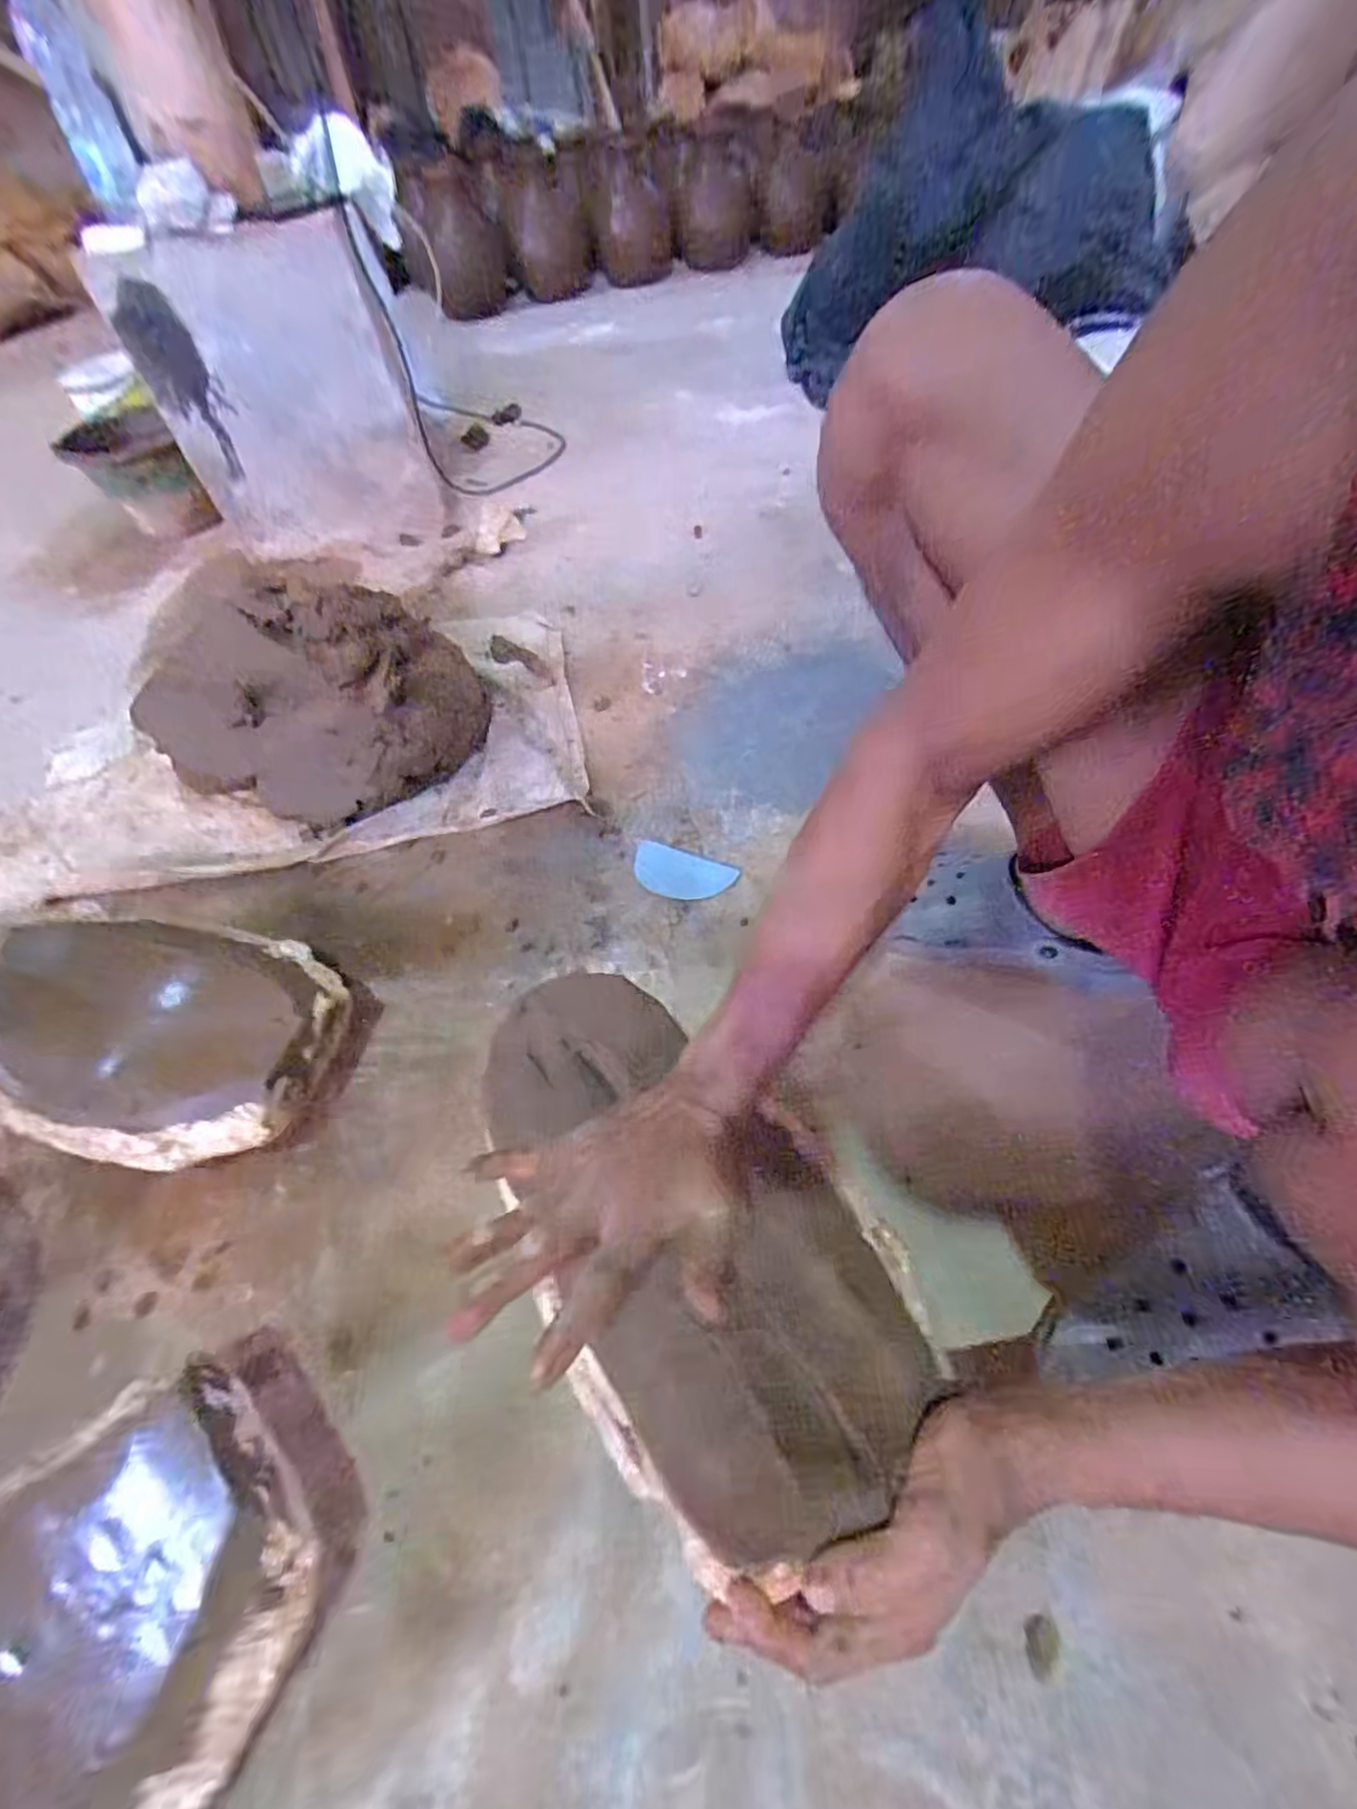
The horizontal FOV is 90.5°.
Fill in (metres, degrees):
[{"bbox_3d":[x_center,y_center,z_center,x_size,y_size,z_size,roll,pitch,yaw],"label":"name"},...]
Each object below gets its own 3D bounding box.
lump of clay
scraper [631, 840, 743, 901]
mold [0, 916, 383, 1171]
[{"bbox_3d":[-0.442,-0.248,0.796,0.377,0.175,0.251,11,55,14],"label":"lump of clay"},{"bbox_3d":[0.001,-0.031,0.695,0.110,0.004,0.060,19,59,15],"label":"scraper"},{"bbox_3d":[-0.430,0.101,0.568,0.319,0.118,0.206,9,54,13],"label":"mold"}]

